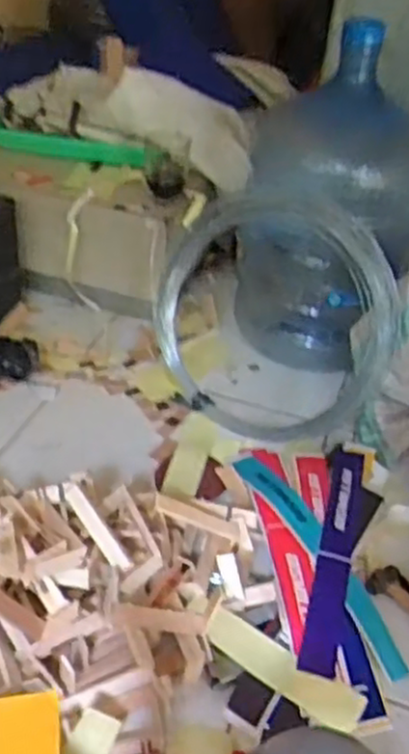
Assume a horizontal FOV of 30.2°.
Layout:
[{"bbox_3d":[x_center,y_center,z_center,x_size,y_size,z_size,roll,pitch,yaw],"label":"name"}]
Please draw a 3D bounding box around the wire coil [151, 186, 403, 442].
[{"bbox_3d":[0.086,-0.089,1.051,0.373,0.338,0.094,39,14,19],"label":"wire coil"}]

